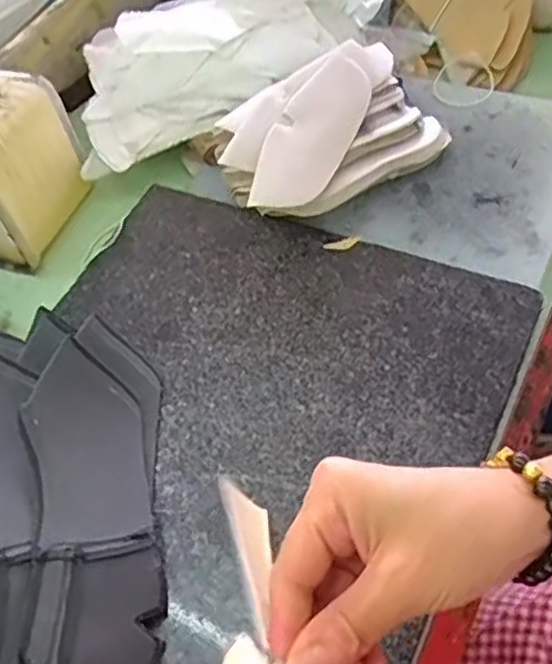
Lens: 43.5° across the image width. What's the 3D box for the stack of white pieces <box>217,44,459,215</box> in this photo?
[{"bbox_3d":[0.042,-0.160,0.548,0.168,0.048,0.114,-25,55,-7],"label":"stack of white pieces"}]

